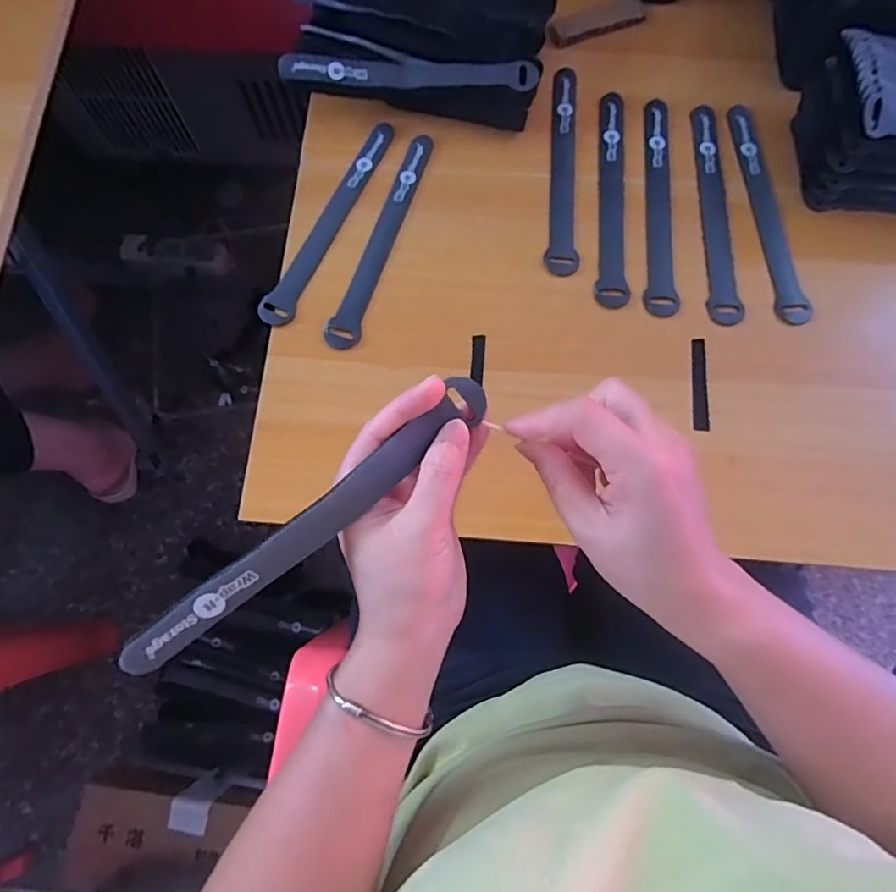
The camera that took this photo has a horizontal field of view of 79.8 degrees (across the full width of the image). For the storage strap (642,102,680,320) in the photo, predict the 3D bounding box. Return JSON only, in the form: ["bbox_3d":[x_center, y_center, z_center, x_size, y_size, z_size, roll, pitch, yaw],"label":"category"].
[{"bbox_3d":[0.166,-0.192,0.422,0.023,0.004,0.201,5,73,2],"label":"storage strap"}]

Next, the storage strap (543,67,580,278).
[{"bbox_3d":[0.094,-0.228,0.436,0.024,0.004,0.204,4,73,1],"label":"storage strap"}]

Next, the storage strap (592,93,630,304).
[{"bbox_3d":[0.131,-0.203,0.427,0.023,0.004,0.204,6,73,2],"label":"storage strap"}]

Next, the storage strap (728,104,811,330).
[{"bbox_3d":[0.249,-0.187,0.419,0.024,0.004,0.202,-2,73,0],"label":"storage strap"}]

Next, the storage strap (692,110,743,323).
[{"bbox_3d":[0.210,-0.186,0.420,0.024,0.004,0.201,4,73,2],"label":"storage strap"}]

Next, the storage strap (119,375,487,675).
[{"bbox_3d":[-0.062,0.036,0.250,0.198,0.006,0.021,-38,107,-7],"label":"storage strap"}]

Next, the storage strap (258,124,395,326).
[{"bbox_3d":[-0.089,-0.179,0.426,0.029,0.005,0.198,24,74,7],"label":"storage strap"}]

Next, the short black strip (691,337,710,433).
[{"bbox_3d":[0.179,-0.045,0.379,0.012,0.004,0.069,6,73,2],"label":"short black strip"}]

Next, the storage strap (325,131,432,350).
[{"bbox_3d":[-0.049,-0.165,0.420,0.032,0.004,0.197,17,73,5],"label":"storage strap"}]

